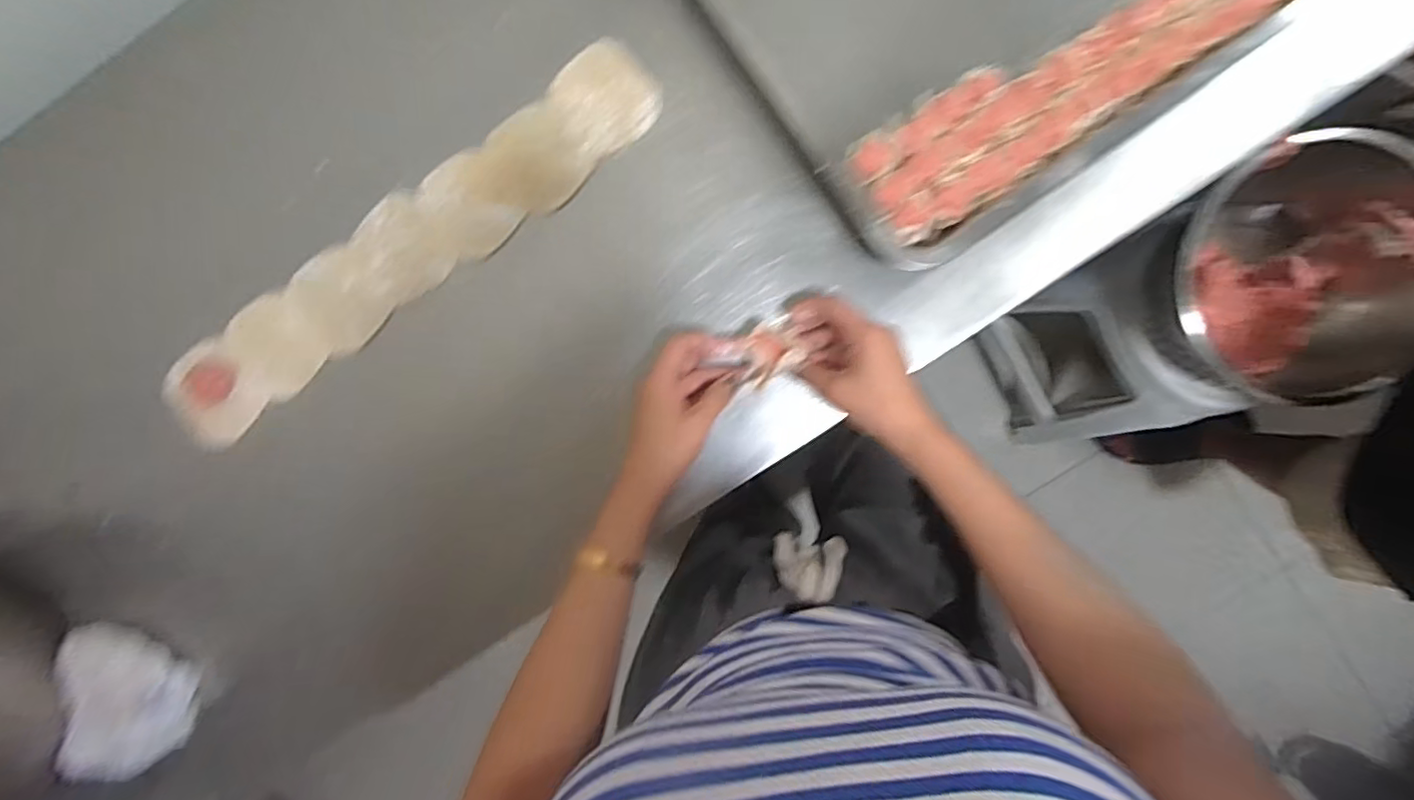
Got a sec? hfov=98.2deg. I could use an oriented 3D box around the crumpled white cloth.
[{"bbox_3d":[-0.500,0.264,0.532,0.099,0.045,0.128,2,91,4],"label":"crumpled white cloth"}]

